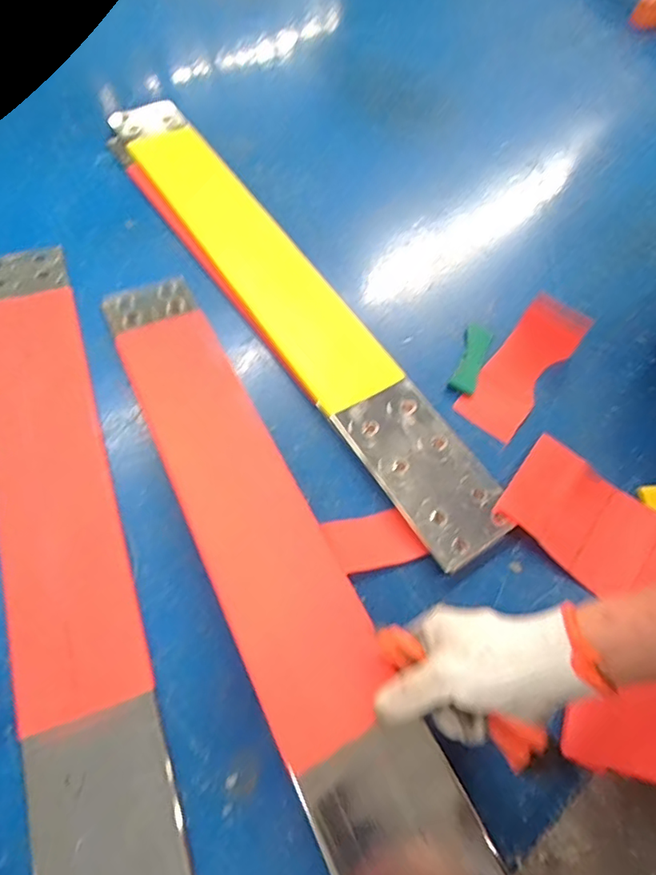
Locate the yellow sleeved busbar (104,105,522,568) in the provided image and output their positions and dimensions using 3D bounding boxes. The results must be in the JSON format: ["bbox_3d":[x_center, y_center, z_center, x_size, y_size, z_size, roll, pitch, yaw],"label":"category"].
[{"bbox_3d":[-0.060,-0.187,0.650,0.101,0.021,0.759,-29,67,-18],"label":"yellow sleeved busbar"}]

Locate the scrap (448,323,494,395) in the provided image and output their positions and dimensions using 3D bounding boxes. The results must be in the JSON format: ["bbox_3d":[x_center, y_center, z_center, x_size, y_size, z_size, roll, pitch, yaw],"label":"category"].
[{"bbox_3d":[0.164,-0.093,0.623,0.029,0.012,0.108,23,62,9],"label":"scrap"}]

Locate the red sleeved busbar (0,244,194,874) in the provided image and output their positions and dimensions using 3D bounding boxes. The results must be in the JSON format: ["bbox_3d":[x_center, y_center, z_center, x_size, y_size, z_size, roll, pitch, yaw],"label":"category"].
[{"bbox_3d":[-0.235,0.088,0.482,0.097,0.013,0.735,-17,64,-13],"label":"red sleeved busbar"}]

